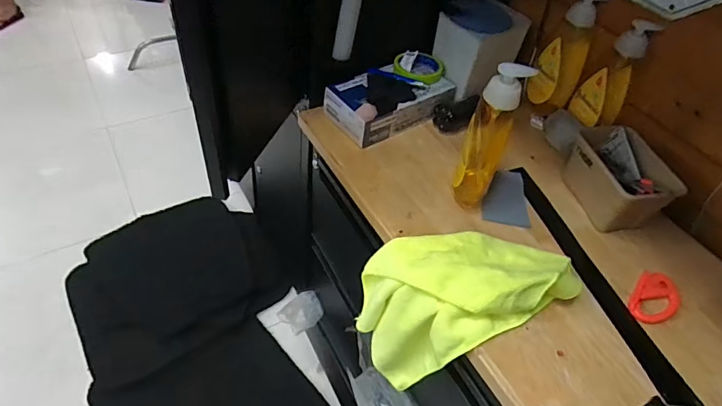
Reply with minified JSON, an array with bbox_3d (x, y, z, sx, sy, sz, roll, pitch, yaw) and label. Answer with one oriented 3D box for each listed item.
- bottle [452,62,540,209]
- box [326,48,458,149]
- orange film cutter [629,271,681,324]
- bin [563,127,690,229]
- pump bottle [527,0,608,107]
[{"bbox_3d":[0.187,-0.094,0.681,0.062,0.229,0.067,18,48,9],"label":"bottle"},{"bbox_3d":[0.061,-0.204,0.856,0.234,0.076,0.129,-31,58,-30],"label":"box"},{"bbox_3d":[0.427,0.138,0.655,0.058,0.018,0.092,33,52,22],"label":"orange film cutter"},{"bbox_3d":[0.417,-0.044,0.758,0.097,0.094,0.178,-4,49,-11],"label":"bin"},{"bbox_3d":[0.388,-0.283,0.863,0.086,0.199,0.065,26,50,16],"label":"pump bottle"}]

